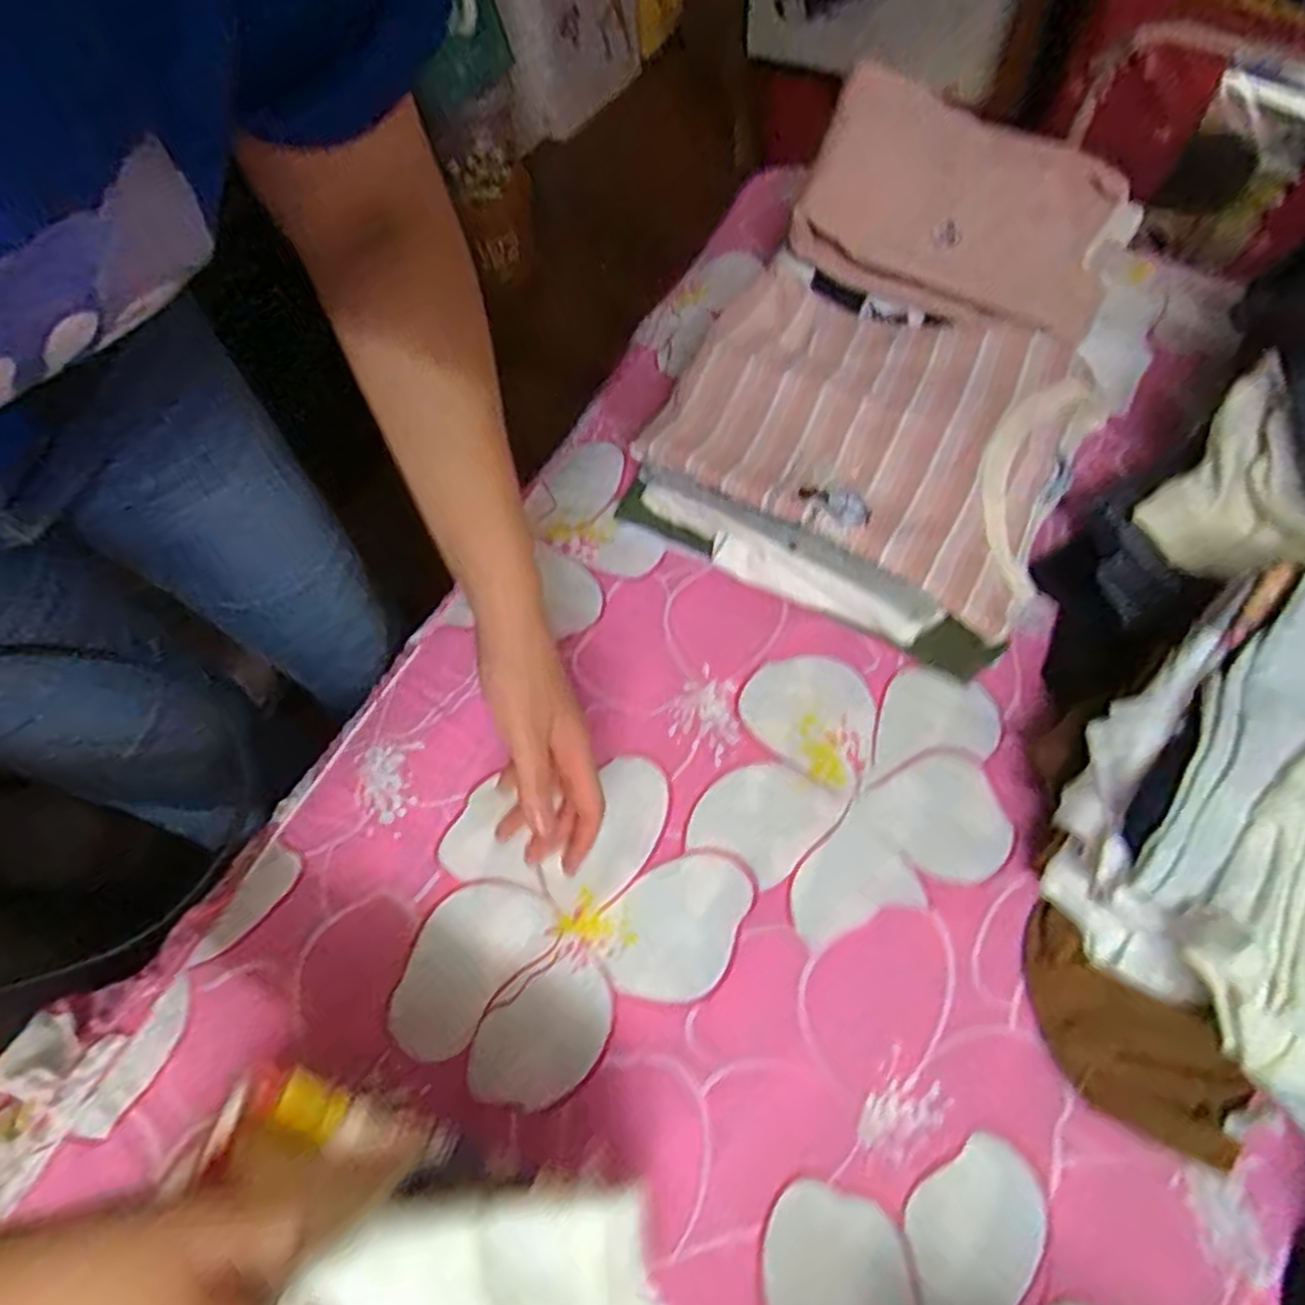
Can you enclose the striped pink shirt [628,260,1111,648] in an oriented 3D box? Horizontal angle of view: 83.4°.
[{"bbox_3d":[0.180,-0.188,0.589,0.320,0.053,0.244,28,68,15],"label":"striped pink shirt"}]

